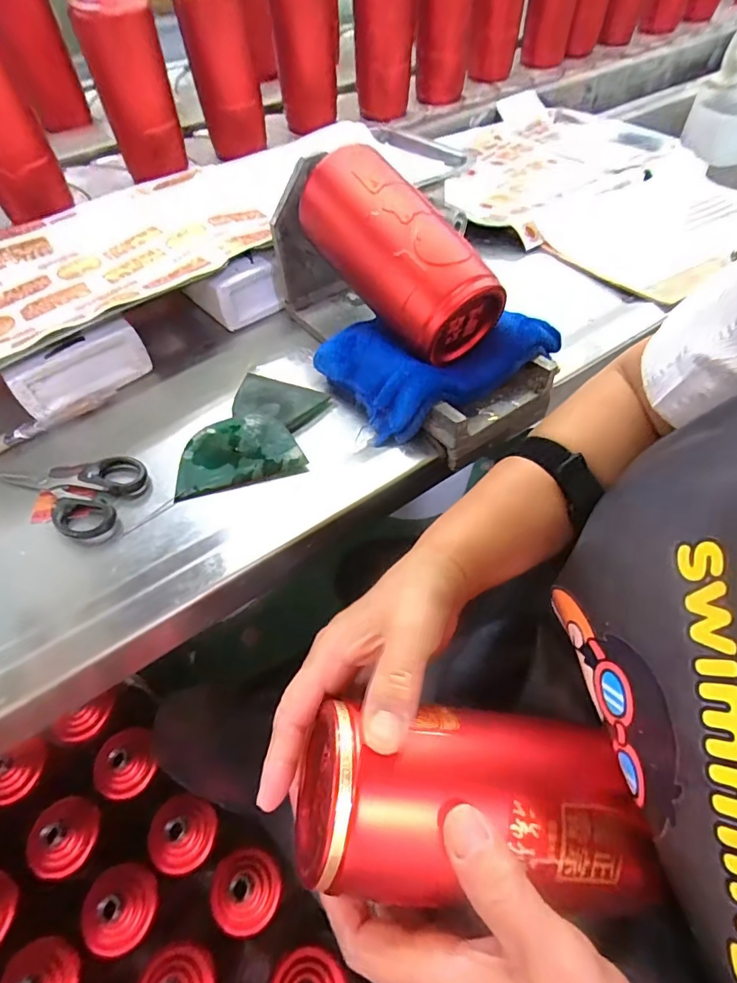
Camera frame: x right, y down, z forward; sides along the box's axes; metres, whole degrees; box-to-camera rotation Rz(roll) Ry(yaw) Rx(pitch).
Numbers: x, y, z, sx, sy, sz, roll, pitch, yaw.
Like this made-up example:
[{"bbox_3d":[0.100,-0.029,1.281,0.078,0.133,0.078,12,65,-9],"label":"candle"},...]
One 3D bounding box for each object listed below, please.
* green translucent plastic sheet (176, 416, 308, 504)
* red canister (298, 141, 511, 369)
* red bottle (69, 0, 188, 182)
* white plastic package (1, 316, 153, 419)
[{"bbox_3d":[-0.099,-0.031,0.369,0.093,0.018,0.053,-12,55,-8],"label":"green translucent plastic sheet"},{"bbox_3d":[0.015,-0.181,0.366,0.069,0.071,0.182,-35,76,-22],"label":"red canister"},{"bbox_3d":[-0.274,-0.469,0.573,0.083,0.169,0.061,-37,62,-23],"label":"red bottle"},{"bbox_3d":[-0.241,-0.105,0.409,0.105,0.052,0.018,-31,60,-20],"label":"white plastic package"}]

